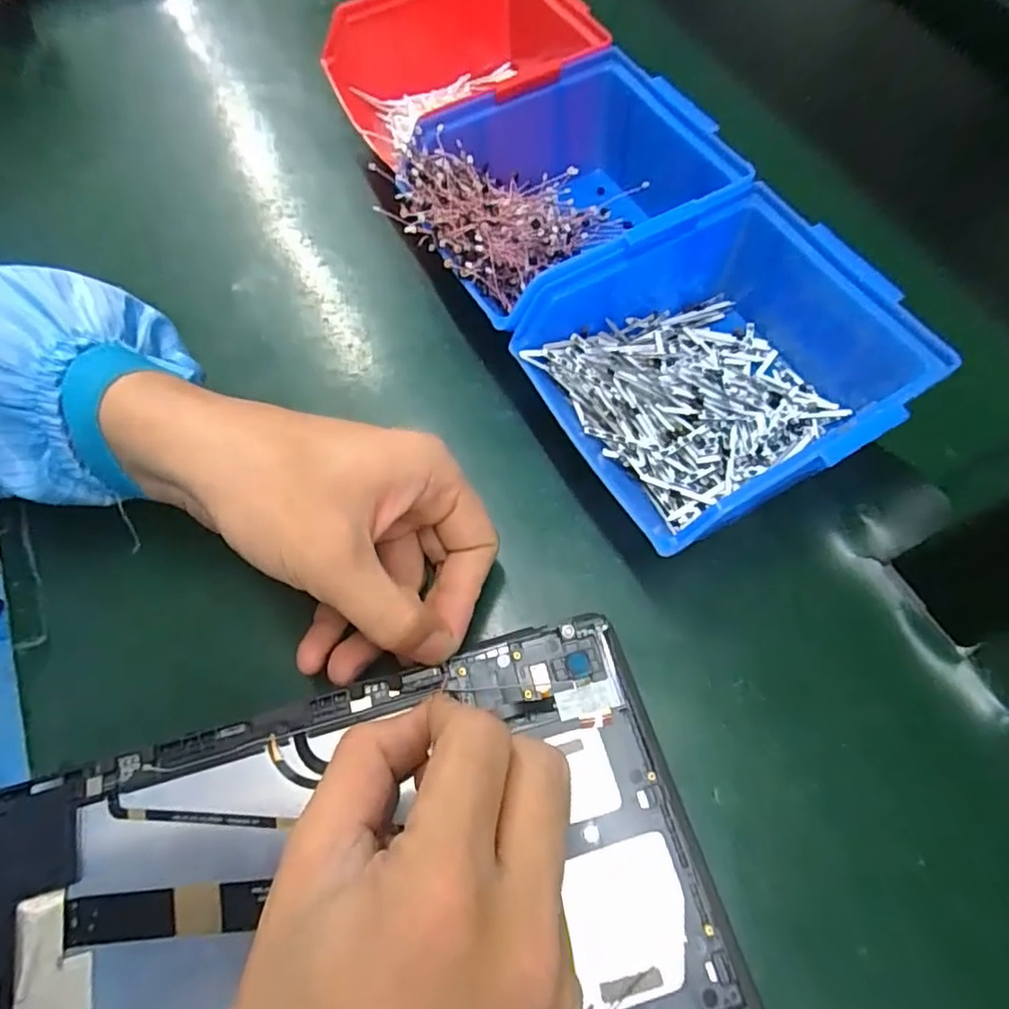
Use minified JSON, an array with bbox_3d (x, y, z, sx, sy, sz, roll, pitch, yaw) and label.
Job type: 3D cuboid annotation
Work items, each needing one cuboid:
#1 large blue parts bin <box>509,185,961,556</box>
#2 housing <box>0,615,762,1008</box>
[{"bbox_3d":[0.098,-0.060,0.271,0.152,0.074,0.126,-29,68,-13],"label":"large blue parts bin"},{"bbox_3d":[-0.054,0.138,0.192,0.241,0.008,0.151,-16,66,-7],"label":"housing"}]

